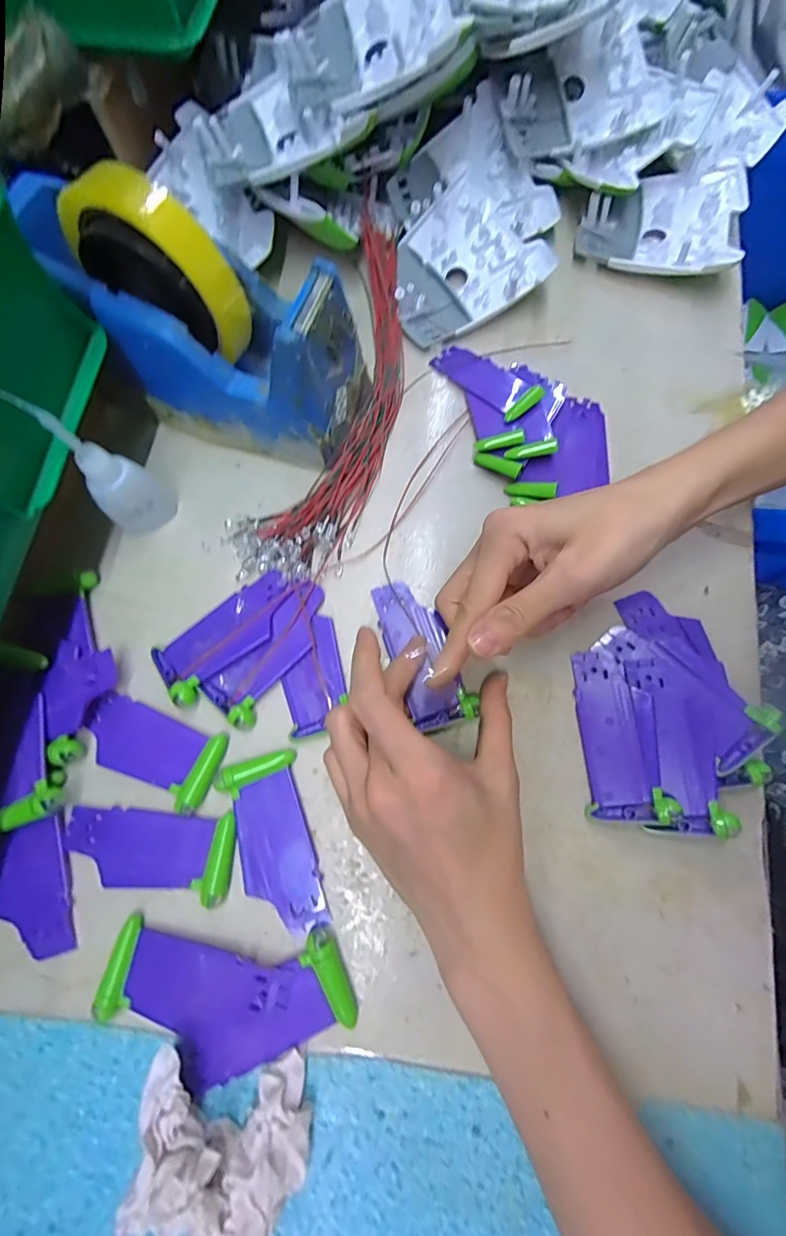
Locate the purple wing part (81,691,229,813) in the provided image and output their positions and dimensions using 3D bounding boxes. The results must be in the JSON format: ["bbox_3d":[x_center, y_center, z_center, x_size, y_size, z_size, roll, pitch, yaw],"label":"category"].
[{"bbox_3d":[-0.137,0.073,0.258,0.082,0.009,0.041,19,77,6],"label":"purple wing part"}]

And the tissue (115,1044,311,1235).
[{"bbox_3d":[-0.073,0.227,0.199,0.070,0.036,0.060,11,76,4],"label":"tissue"}]

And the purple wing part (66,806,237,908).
[{"bbox_3d":[-0.129,0.122,0.246,0.091,0.008,0.039,7,76,3],"label":"purple wing part"}]

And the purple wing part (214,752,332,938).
[{"bbox_3d":[-0.061,0.118,0.243,0.040,0.006,0.088,-22,76,-4],"label":"purple wing part"}]

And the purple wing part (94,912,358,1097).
[{"bbox_3d":[-0.081,0.187,0.224,0.120,0.010,0.063,2,75,2],"label":"purple wing part"}]

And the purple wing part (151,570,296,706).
[{"bbox_3d":[-0.095,0.009,0.273,0.090,0.011,0.038,-37,77,-8],"label":"purple wing part"}]

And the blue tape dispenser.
[{"bbox_3d":[-0.103,-0.166,0.266,0.167,0.113,0.075,18,77,6],"label":"blue tape dispenser"}]

